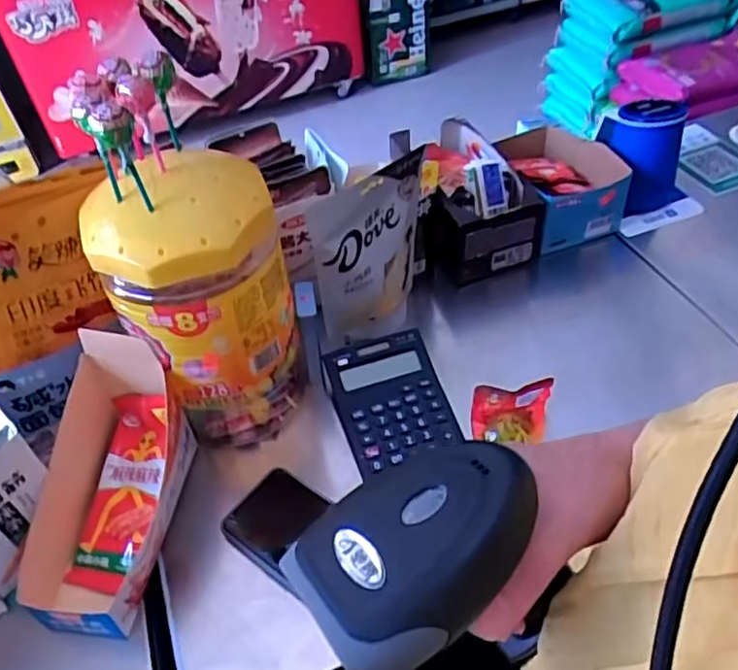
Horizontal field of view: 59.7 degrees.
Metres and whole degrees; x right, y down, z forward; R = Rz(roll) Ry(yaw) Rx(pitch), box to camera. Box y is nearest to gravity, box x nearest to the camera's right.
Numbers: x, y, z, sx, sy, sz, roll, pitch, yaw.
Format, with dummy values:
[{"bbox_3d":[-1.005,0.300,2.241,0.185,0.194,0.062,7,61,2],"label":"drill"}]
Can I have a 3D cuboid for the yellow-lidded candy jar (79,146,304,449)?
[{"bbox_3d":[-0.130,-0.024,0.558,0.115,0.255,0.135,15,50,19],"label":"yellow-lidded candy jar"}]

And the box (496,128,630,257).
[{"bbox_3d":[0.233,-0.201,0.821,0.121,0.070,0.189,-16,48,-9],"label":"box"}]

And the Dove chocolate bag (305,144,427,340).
[{"bbox_3d":[0.005,-0.079,0.642,0.042,0.184,0.141,24,53,25],"label":"Dove chocolate bag"}]

